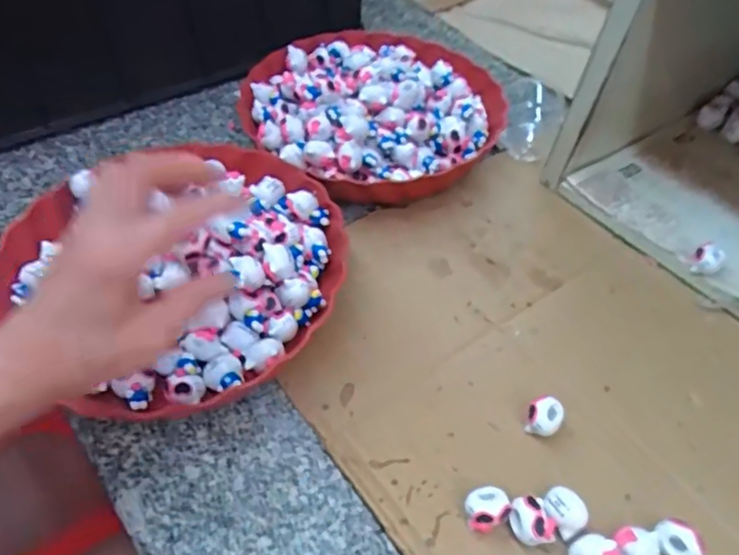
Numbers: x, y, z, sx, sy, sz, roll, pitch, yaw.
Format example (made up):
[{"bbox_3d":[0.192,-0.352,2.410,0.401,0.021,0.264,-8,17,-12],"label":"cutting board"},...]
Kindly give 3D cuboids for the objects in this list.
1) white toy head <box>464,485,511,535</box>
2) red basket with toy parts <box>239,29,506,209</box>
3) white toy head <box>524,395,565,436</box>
[{"bbox_3d":[0.068,0.136,0.348,0.025,0.020,0.021,-23,56,-20],"label":"white toy head"},{"bbox_3d":[0.011,-0.168,0.570,0.228,0.062,0.244,2,51,-2],"label":"red basket with toy parts"},{"bbox_3d":[0.113,0.091,0.384,0.022,0.021,0.022,2,51,-2],"label":"white toy head"}]

